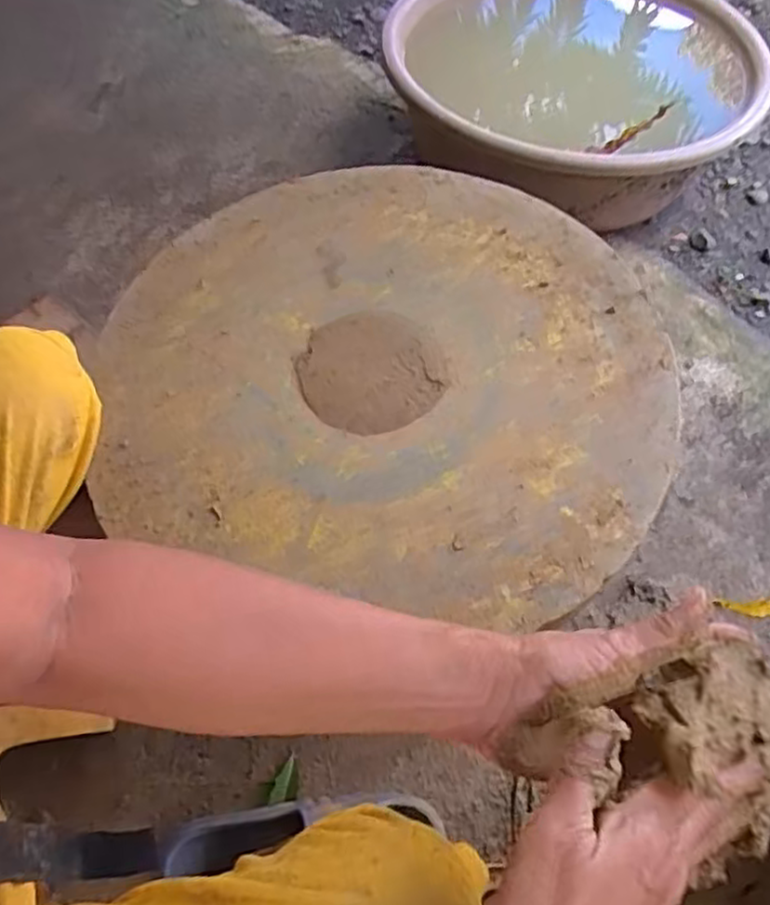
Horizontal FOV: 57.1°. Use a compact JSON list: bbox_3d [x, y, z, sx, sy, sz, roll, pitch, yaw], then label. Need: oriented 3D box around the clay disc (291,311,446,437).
[{"bbox_3d":[-0.011,-0.069,0.572,0.115,0.006,0.113,-1,61,2],"label":"clay disc"}]

